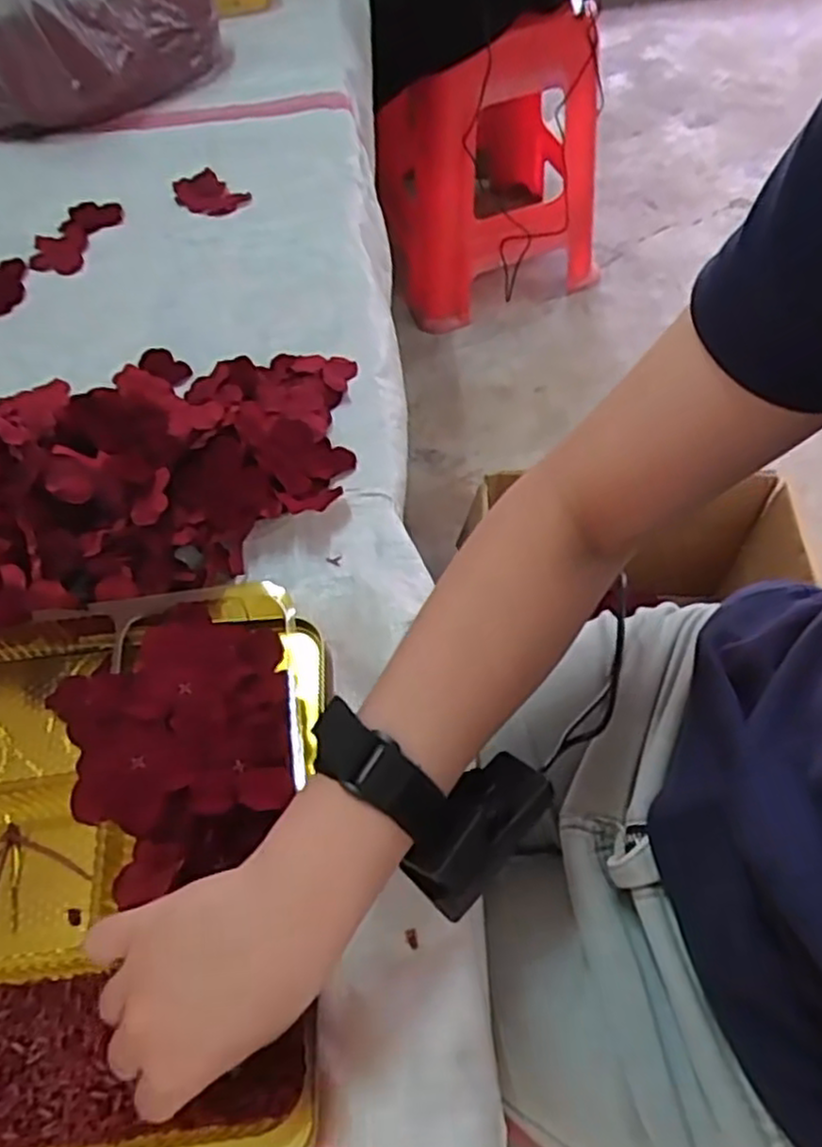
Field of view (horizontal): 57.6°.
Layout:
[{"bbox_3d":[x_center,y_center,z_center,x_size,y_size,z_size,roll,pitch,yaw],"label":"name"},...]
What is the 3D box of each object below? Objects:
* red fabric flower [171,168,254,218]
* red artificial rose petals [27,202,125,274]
[{"bbox_3d":[-0.190,-0.353,0.694,0.053,0.010,0.096,-38,62,-17],"label":"red fabric flower"},{"bbox_3d":[-0.302,-0.305,0.670,0.052,0.009,0.101,11,60,12],"label":"red artificial rose petals"}]

